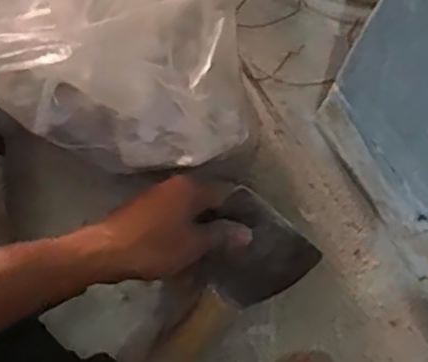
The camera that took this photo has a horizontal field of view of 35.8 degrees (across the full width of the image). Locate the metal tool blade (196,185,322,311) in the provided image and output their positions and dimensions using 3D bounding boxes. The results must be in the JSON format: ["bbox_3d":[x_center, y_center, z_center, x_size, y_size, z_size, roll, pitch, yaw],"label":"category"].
[{"bbox_3d":[0.031,0.058,0.506,0.090,0.008,0.074,40,95,-22],"label":"metal tool blade"}]

